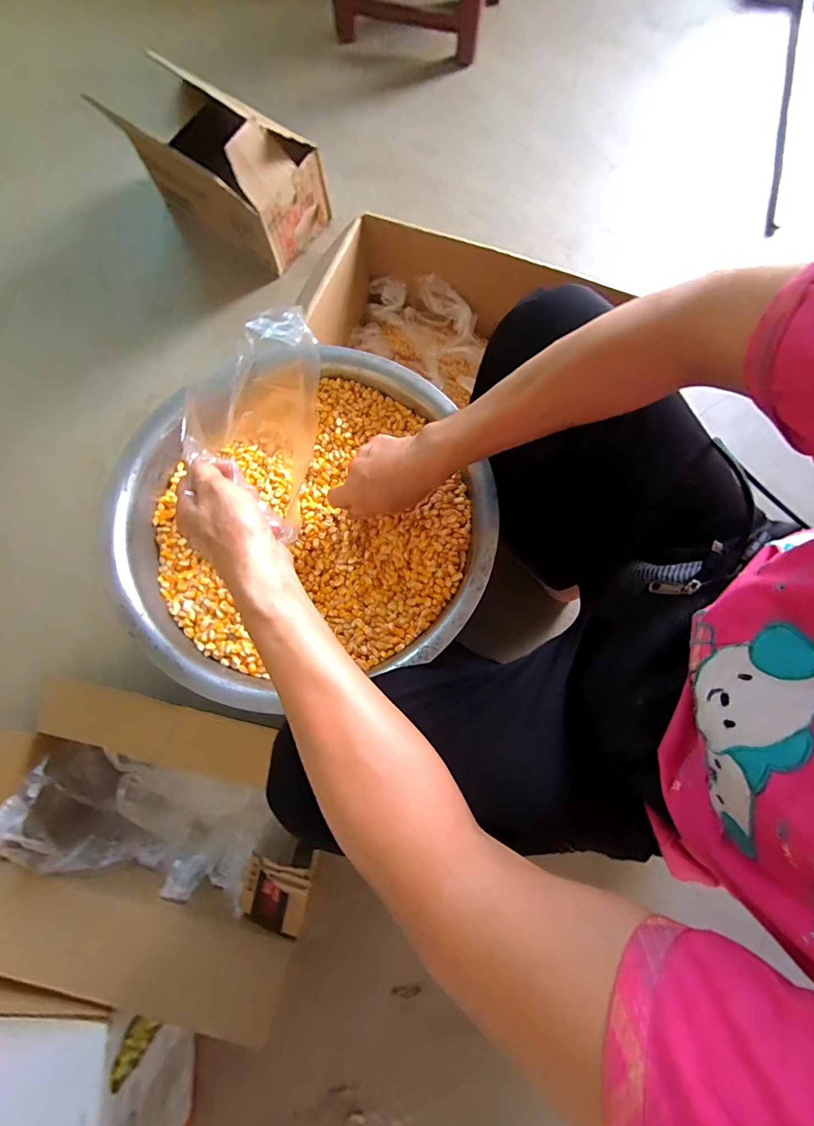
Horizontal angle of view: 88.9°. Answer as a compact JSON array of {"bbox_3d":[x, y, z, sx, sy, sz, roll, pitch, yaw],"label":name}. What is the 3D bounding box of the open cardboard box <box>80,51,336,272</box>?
[{"bbox_3d":[-0.360,-0.757,0.807,0.334,0.202,0.202,32,81,7],"label":"open cardboard box"}]

